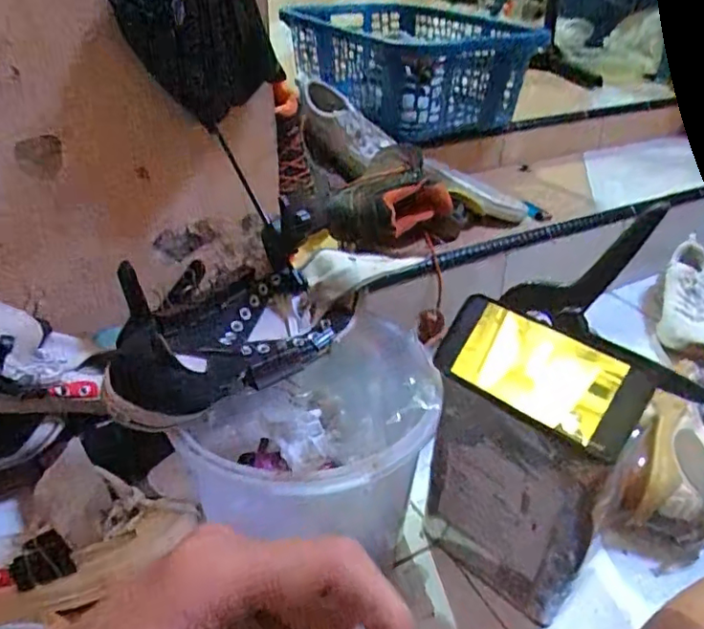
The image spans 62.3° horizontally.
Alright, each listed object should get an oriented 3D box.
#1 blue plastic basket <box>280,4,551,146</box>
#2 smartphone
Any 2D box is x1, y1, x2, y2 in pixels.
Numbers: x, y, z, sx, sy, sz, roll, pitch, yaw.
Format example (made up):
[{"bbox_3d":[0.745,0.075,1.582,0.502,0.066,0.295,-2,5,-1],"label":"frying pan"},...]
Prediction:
[{"bbox_3d":[0.092,-0.525,1.234,0.359,0.177,0.521,-12,36,-18],"label":"blue plastic basket"},{"bbox_3d":[0.153,0.047,0.481,0.164,0.009,0.077,29,84,31],"label":"smartphone"}]

